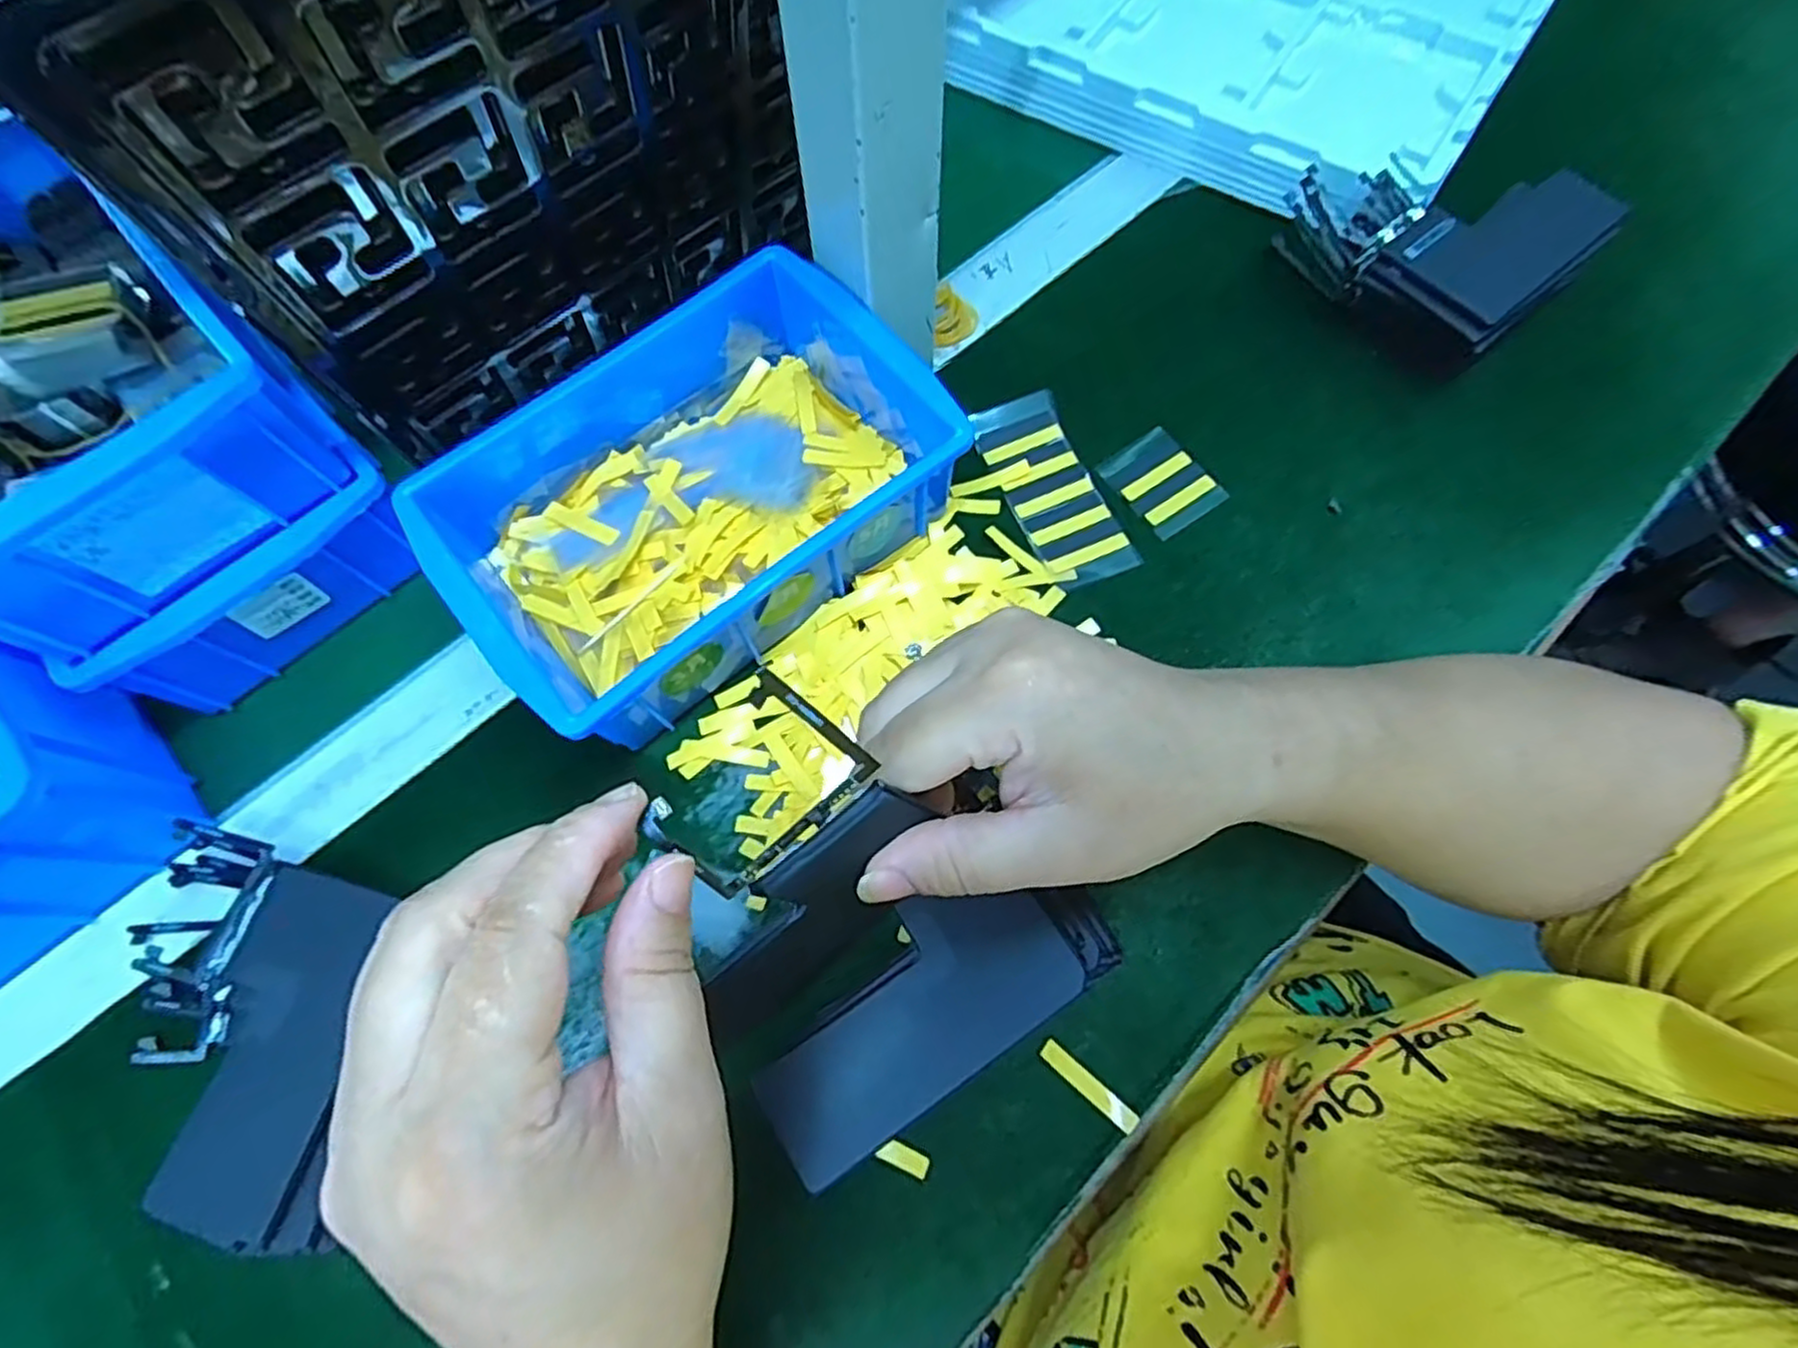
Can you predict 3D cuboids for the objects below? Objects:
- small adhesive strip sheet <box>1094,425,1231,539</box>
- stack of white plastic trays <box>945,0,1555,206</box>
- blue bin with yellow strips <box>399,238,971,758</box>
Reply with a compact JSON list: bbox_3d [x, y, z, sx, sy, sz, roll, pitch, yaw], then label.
[{"bbox_3d":[0.127,-0.092,0.366,0.043,0.008,0.052,-33,67,-14],"label":"small adhesive strip sheet"},{"bbox_3d":[0.209,-0.418,0.463,0.319,0.038,0.317,32,73,11],"label":"stack of white plastic trays"},{"bbox_3d":[-0.085,-0.074,0.327,0.198,0.065,0.128,-38,74,-12],"label":"blue bin with yellow strips"}]

